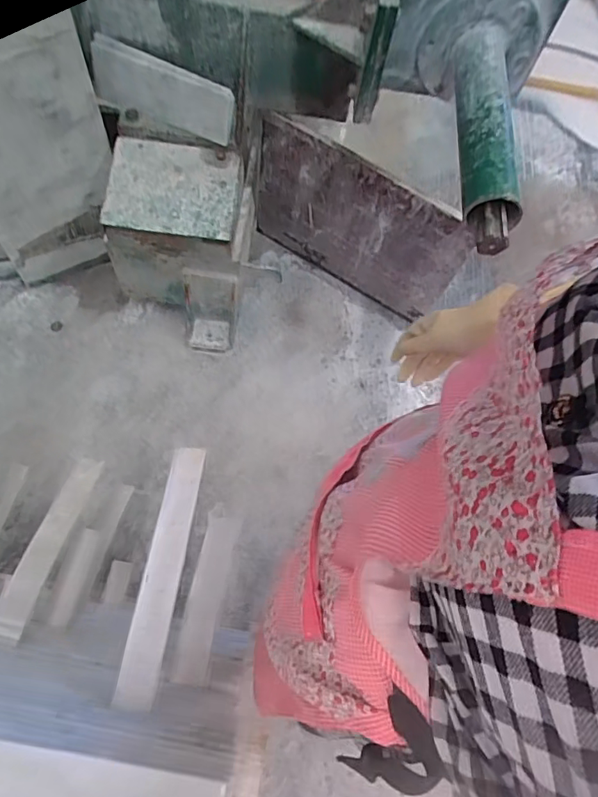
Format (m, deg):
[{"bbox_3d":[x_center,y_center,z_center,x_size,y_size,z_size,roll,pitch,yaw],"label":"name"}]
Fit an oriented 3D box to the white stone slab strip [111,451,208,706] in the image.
[{"bbox_3d":[-0.137,0.166,0.511,0.039,0.024,0.255,4,54,4],"label":"white stone slab strip"}]

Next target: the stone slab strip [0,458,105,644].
[{"bbox_3d":[-0.306,0.172,0.613,0.036,0.010,0.226,27,48,-18],"label":"stone slab strip"}]

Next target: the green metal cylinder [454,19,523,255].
[{"bbox_3d":[0.320,-0.453,0.843,0.103,0.085,0.484,3,72,3],"label":"green metal cylinder"}]

